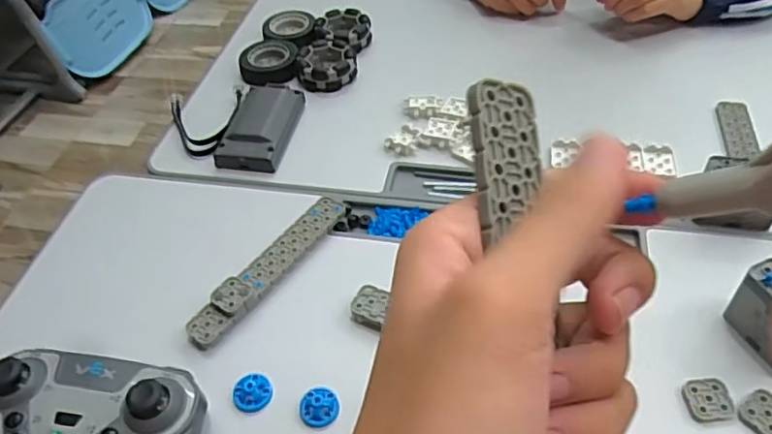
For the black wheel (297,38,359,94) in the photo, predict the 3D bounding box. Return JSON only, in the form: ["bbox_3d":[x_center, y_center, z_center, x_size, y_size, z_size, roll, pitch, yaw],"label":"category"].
[{"bbox_3d":[-0.060,-0.158,0.626,0.059,0.024,0.065,-1,47,4],"label":"black wheel"}]

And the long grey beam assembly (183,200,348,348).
[{"bbox_3d":[-0.084,0.035,0.447,0.028,0.013,0.151,28,55,27],"label":"long grey beam assembly"}]

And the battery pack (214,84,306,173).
[{"bbox_3d":[-0.114,-0.083,0.554,0.056,0.021,0.096,5,48,10],"label":"battery pack"}]

